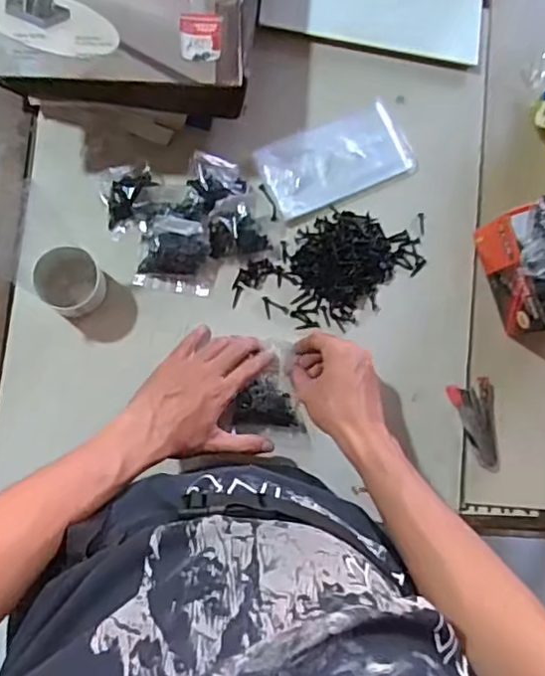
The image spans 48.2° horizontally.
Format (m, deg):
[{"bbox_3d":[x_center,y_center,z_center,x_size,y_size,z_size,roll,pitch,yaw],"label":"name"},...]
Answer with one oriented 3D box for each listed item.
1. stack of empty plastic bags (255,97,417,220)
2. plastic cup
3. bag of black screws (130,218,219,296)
[{"bbox_3d":[0.067,-0.190,0.642,0.157,0.021,0.083,-25,88,-9],"label":"stack of empty plastic bags"},{"bbox_3d":[-0.195,-0.057,0.585,0.059,0.047,0.062,0,85,-6],"label":"plastic cup"},{"bbox_3d":[-0.093,-0.081,0.609,0.075,0.024,0.070,12,83,-6],"label":"bag of black screws"}]

